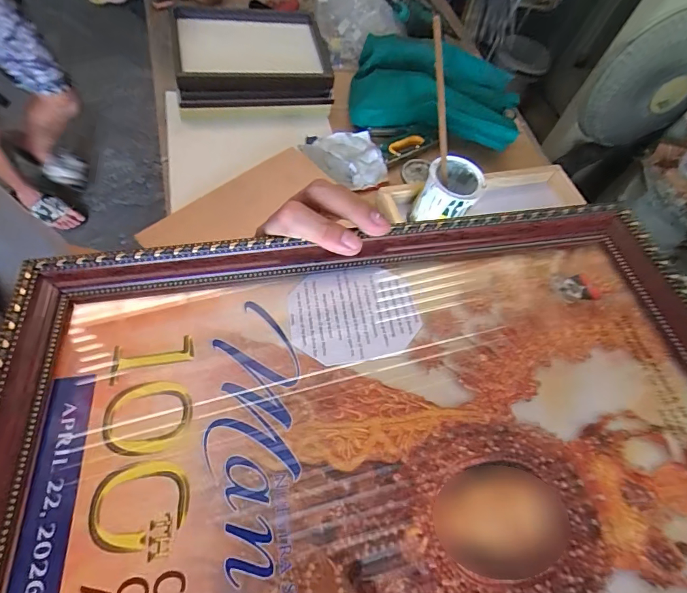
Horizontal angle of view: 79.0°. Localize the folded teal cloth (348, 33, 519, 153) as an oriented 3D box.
[{"bbox_3d":[0.218,-0.486,0.975,0.390,0.111,0.240,10,55,4],"label":"folded teal cloth"}]

